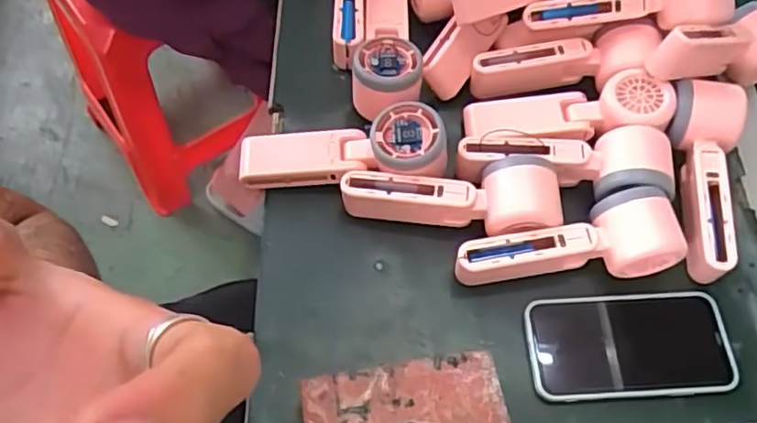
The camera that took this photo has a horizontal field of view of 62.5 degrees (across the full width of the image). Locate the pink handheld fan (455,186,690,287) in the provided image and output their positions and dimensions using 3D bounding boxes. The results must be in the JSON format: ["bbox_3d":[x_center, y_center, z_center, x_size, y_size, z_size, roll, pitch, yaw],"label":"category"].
[{"bbox_3d":[0.140,0.020,0.475,0.163,0.054,0.053,-3,63,-2],"label":"pink handheld fan"}]

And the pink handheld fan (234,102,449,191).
[{"bbox_3d":[-0.030,-0.047,0.505,0.167,0.037,0.053,-7,62,13],"label":"pink handheld fan"}]

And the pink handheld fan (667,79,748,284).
[{"bbox_3d":[0.260,-0.027,0.500,0.057,0.052,0.157,9,63,4],"label":"pink handheld fan"}]

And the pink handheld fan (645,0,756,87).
[{"bbox_3d":[0.287,-0.140,0.531,0.152,0.050,0.054,-11,62,-27],"label":"pink handheld fan"}]

